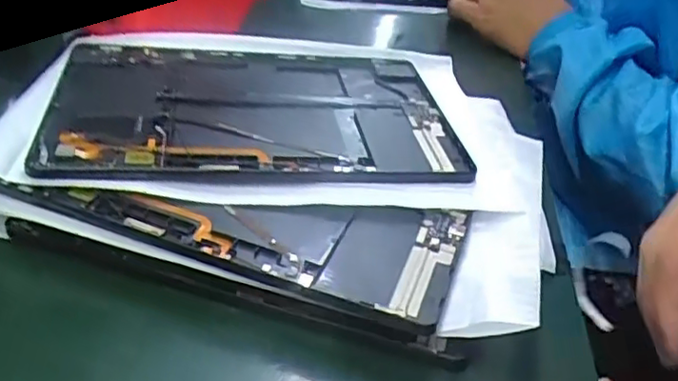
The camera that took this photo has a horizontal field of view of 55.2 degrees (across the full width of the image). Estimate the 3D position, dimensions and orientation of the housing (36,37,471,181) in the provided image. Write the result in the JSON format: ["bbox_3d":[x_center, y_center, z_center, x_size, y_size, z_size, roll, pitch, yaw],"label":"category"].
[{"bbox_3d":[-0.052,-0.050,0.393,0.233,0.013,0.151,-1,38,-11],"label":"housing"}]

